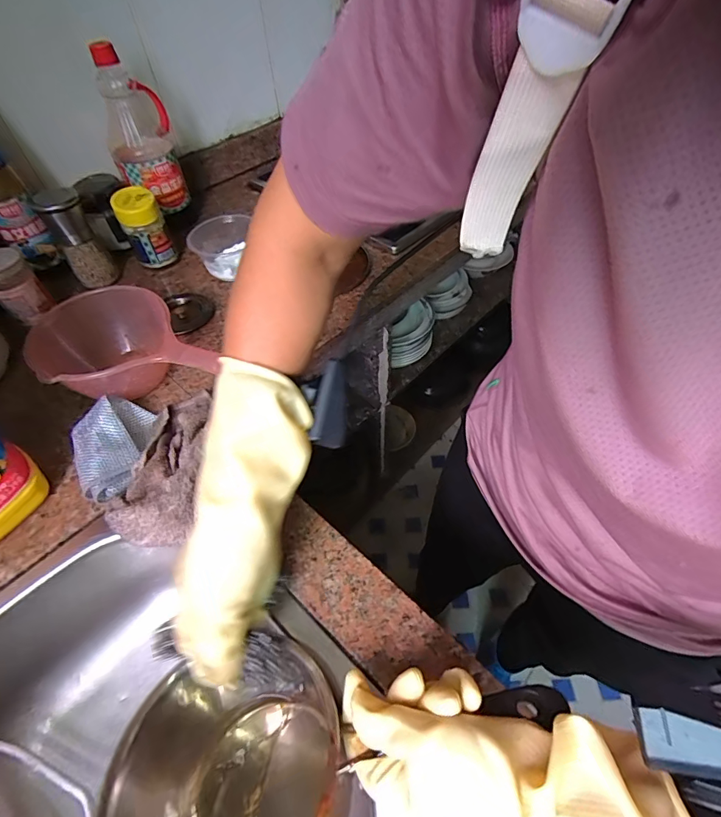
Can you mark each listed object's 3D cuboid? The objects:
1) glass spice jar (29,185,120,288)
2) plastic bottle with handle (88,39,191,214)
[{"bbox_3d":[-0.425,-0.255,0.640,0.056,0.133,0.054,-23,55,-14],"label":"glass spice jar"},{"bbox_3d":[-0.366,-0.453,0.695,0.097,0.220,0.110,-23,55,-14],"label":"plastic bottle with handle"}]

